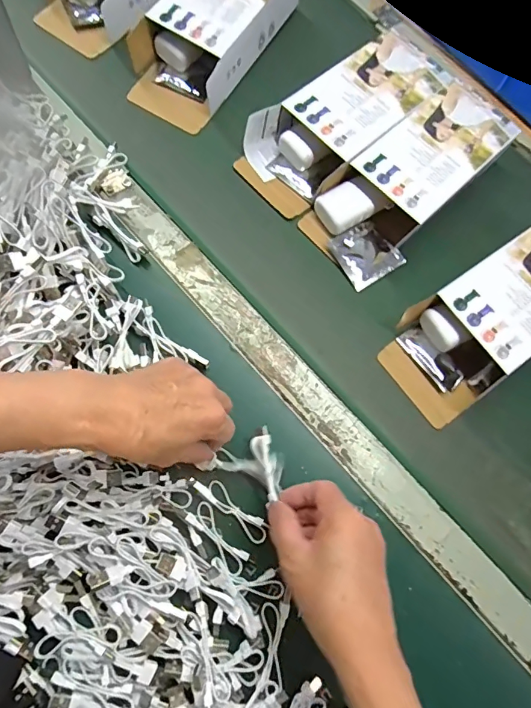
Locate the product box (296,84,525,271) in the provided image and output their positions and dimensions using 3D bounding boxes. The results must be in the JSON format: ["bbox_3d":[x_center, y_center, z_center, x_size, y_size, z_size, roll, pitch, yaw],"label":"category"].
[{"bbox_3d":[0.159,-0.194,0.473,0.250,0.048,0.101,-40,79,-9],"label":"product box"}]

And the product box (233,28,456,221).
[{"bbox_3d":[0.090,-0.263,0.484,0.253,0.045,0.101,-38,79,-8],"label":"product box"}]

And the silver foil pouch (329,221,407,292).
[{"bbox_3d":[0.109,-0.109,0.470,0.066,0.010,0.063,-33,78,-7],"label":"silver foil pouch"}]

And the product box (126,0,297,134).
[{"bbox_3d":[-0.058,-0.385,0.500,0.112,0.046,0.245,32,79,8],"label":"product box"}]

